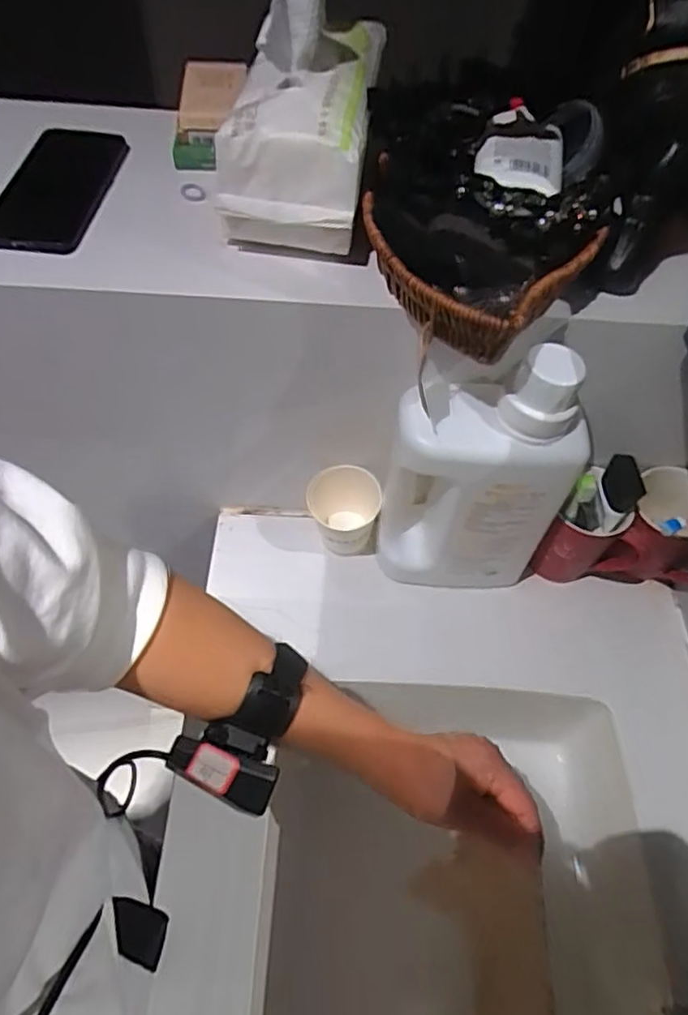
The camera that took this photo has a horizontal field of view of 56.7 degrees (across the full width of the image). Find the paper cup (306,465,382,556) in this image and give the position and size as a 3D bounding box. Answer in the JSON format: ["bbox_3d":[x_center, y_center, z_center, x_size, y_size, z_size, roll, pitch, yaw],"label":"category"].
[{"bbox_3d":[-0.002,0.009,0.671,0.073,0.101,0.065,6,57,1],"label":"paper cup"}]

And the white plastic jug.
[{"bbox_3d":[0.122,-0.024,0.595,0.158,0.290,0.094,9,57,3],"label":"white plastic jug"}]

